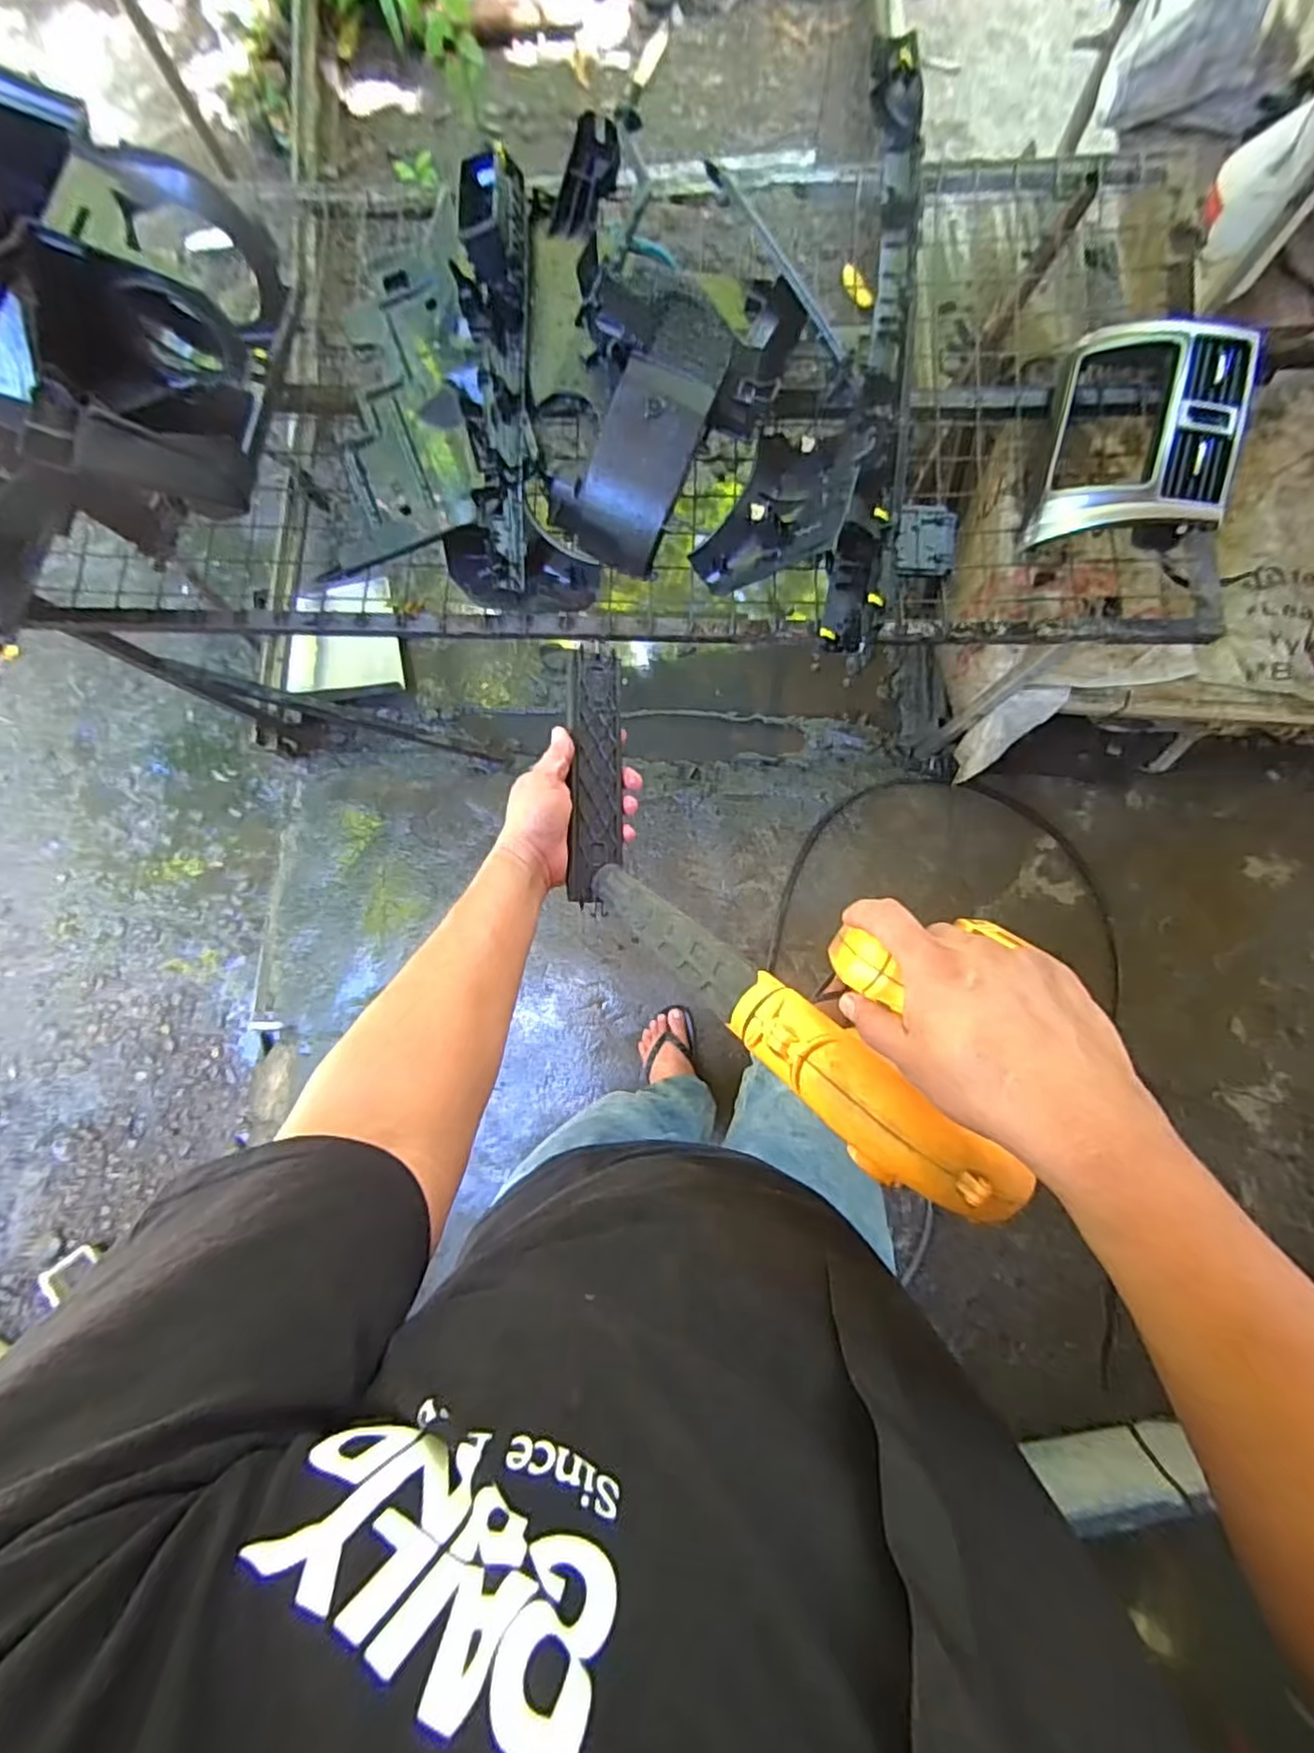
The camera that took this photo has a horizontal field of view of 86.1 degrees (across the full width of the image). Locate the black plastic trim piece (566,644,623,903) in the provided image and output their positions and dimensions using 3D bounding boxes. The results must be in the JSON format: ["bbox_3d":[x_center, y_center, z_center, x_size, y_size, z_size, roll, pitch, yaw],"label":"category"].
[{"bbox_3d":[-0.055,-0.089,0.622,0.043,0.025,0.220,0,83,7],"label":"black plastic trim piece"}]

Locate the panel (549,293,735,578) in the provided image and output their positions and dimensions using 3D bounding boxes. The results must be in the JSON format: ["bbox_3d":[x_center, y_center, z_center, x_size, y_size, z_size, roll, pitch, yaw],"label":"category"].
[{"bbox_3d":[-0.015,-0.552,0.876,0.147,0.061,0.307,31,106,8],"label":"panel"}]

